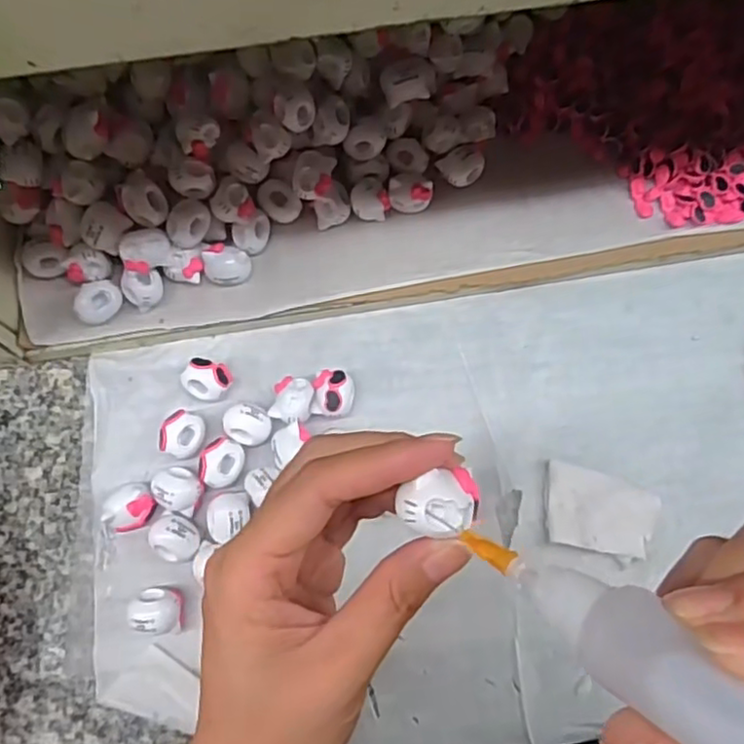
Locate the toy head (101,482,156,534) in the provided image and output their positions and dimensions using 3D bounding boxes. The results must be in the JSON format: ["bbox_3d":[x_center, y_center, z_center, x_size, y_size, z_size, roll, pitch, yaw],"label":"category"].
[{"bbox_3d":[-0.123,0.070,0.337,0.020,0.019,0.025,38,77,8],"label":"toy head"}]

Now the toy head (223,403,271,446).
[{"bbox_3d":[-0.065,0.029,0.349,0.022,0.019,0.022,0,75,-2],"label":"toy head"}]

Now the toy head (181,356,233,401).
[{"bbox_3d":[-0.089,0.005,0.356,0.022,0.020,0.023,0,75,-2],"label":"toy head"}]

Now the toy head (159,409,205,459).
[{"bbox_3d":[-0.099,0.034,0.347,0.020,0.020,0.023,19,76,3],"label":"toy head"}]

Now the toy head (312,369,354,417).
[{"bbox_3d":[-0.021,0.012,0.356,0.022,0.022,0.025,2,75,-1],"label":"toy head"}]

